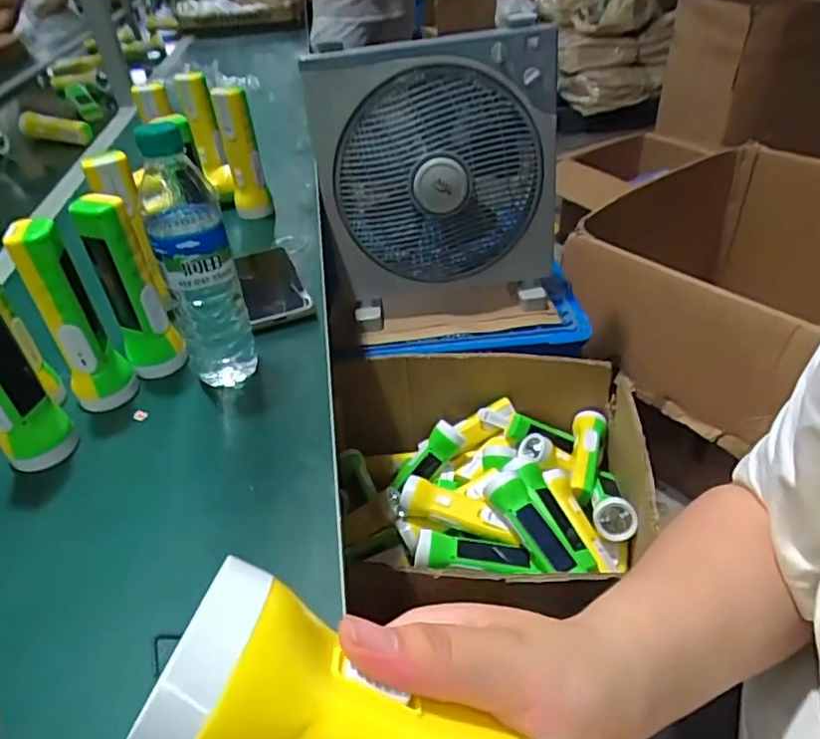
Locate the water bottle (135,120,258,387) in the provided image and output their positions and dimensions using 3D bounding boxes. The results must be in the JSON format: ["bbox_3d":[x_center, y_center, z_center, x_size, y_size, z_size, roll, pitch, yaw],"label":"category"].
[{"bbox_3d":[-0.176,-0.083,0.502,0.056,0.217,0.059,-15,40,-13],"label":"water bottle"}]

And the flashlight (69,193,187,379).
[{"bbox_3d":[-0.246,-0.067,0.527,0.045,0.166,0.041,-28,44,-26],"label":"flashlight"}]

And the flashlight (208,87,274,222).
[{"bbox_3d":[-0.224,-0.289,0.792,0.045,0.160,0.047,-14,39,-11],"label":"flashlight"}]

